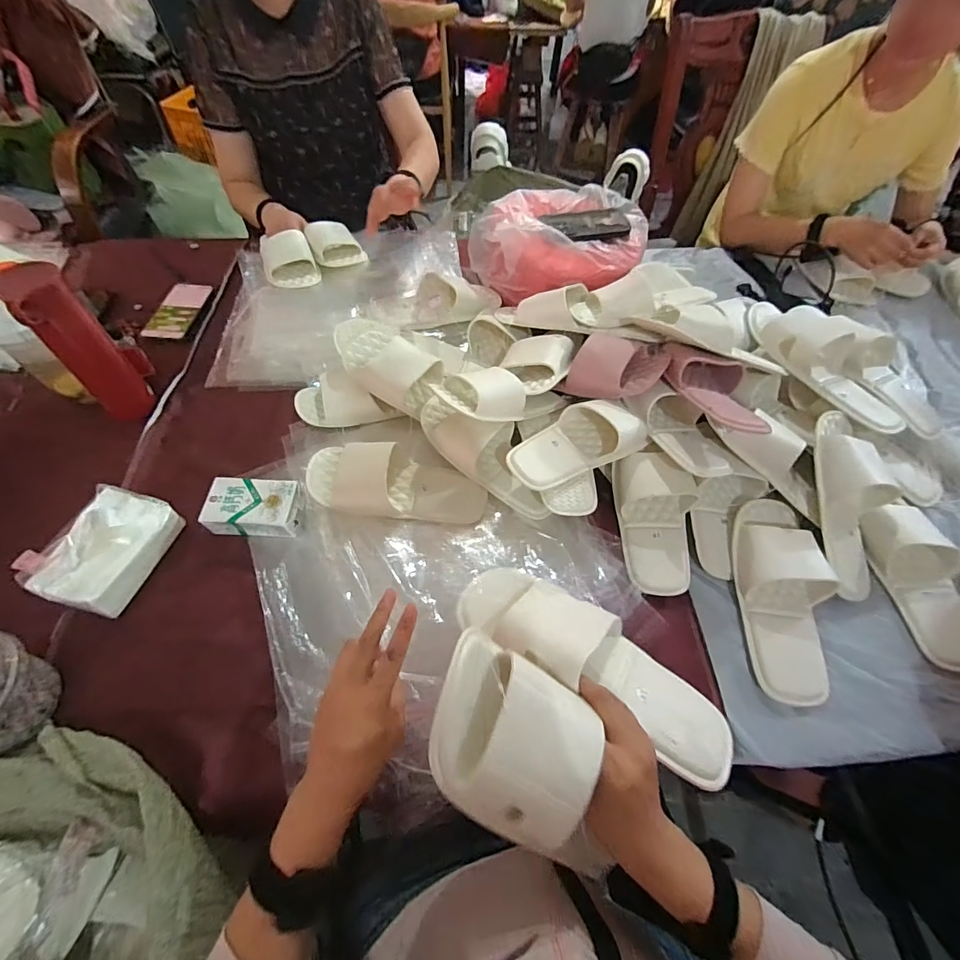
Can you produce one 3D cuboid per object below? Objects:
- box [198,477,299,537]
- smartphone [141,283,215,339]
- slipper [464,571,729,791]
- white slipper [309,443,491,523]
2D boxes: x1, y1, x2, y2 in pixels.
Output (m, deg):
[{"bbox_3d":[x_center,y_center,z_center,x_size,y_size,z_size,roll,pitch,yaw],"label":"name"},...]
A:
[{"bbox_3d":[-0.293,0.035,0.559,0.109,0.038,0.068,0,57,-3],"label":"box"},{"bbox_3d":[-0.539,-0.306,0.775,0.060,0.006,0.161,9,54,-9],"label":"smartphone"},{"bbox_3d":[0.111,0.169,0.410,0.274,0.074,0.092,33,66,9],"label":"slipper"},{"bbox_3d":[-0.107,0.003,0.571,0.234,0.062,0.097,12,62,-10],"label":"white slipper"}]

